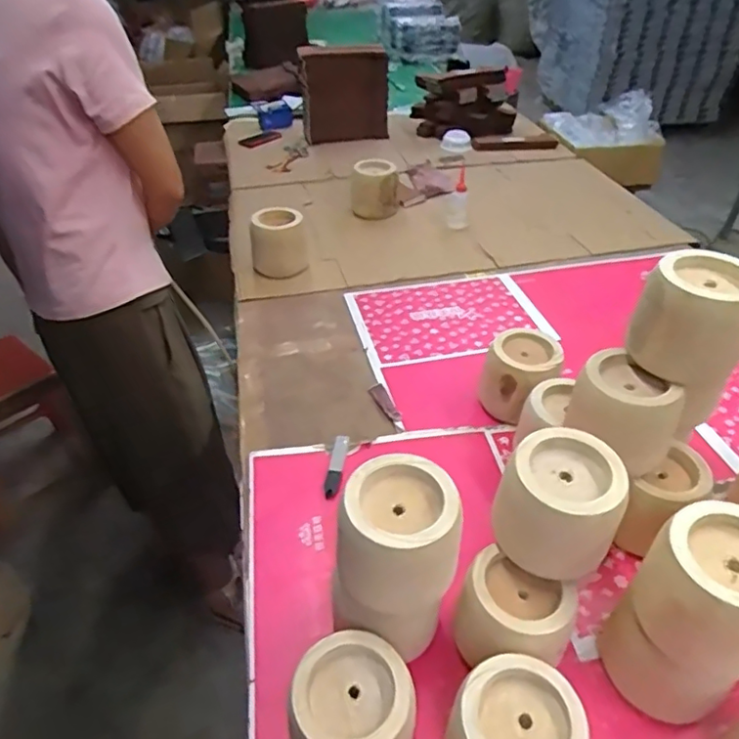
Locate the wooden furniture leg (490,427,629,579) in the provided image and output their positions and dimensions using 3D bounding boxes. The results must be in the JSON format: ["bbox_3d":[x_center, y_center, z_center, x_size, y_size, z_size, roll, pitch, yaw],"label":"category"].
[{"bbox_3d":[0.215,0.152,0.675,0.126,0.119,0.118,10,41,11],"label":"wooden furniture leg"}]

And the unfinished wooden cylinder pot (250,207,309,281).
[{"bbox_3d":[-0.224,-0.304,1.437,0.129,0.154,0.120,0,39,0],"label":"unfinished wooden cylinder pot"}]

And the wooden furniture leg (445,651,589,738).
[{"bbox_3d":[0.153,0.390,0.614,0.128,0.136,0.137,12,41,15],"label":"wooden furniture leg"}]

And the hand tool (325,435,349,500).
[{"bbox_3d":[-0.056,0.161,0.975,0.026,0.010,0.138,4,40,5],"label":"hand tool"}]

